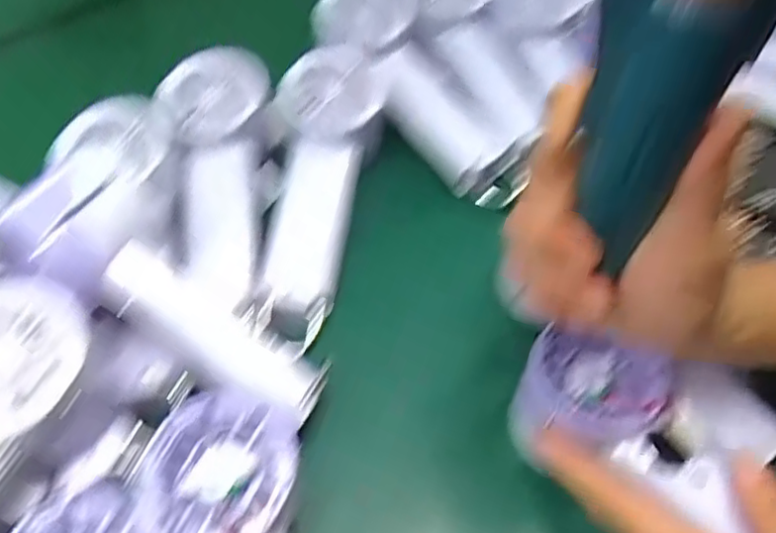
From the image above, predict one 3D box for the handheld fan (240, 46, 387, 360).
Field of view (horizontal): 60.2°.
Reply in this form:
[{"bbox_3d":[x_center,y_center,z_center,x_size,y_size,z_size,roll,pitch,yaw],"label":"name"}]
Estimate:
[{"bbox_3d":[-0.050,-0.048,0.416,0.063,0.049,0.195,10,82,5],"label":"handheld fan"}]

